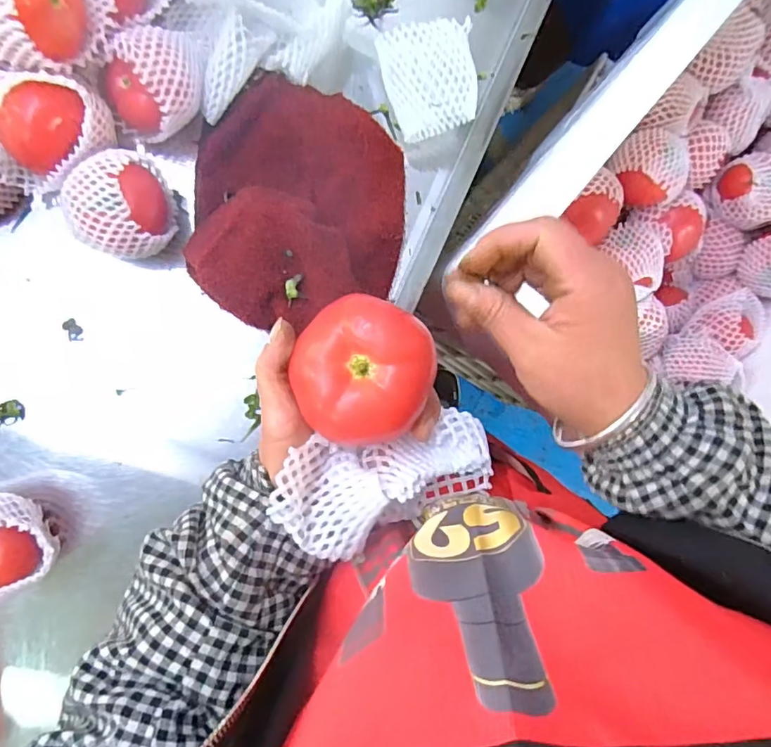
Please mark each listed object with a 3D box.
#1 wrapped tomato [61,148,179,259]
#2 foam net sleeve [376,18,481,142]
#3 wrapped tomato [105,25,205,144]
[{"bbox_3d":[-0.206,-0.124,0.403,0.080,0.077,0.073,-14,94,-7],"label":"wrapped tomato"},{"bbox_3d":[0.037,-0.245,0.444,0.075,0.053,0.080,-13,94,-7],"label":"foam net sleeve"},{"bbox_3d":[-0.174,-0.222,0.403,0.061,0.071,0.076,33,88,-8],"label":"wrapped tomato"}]

